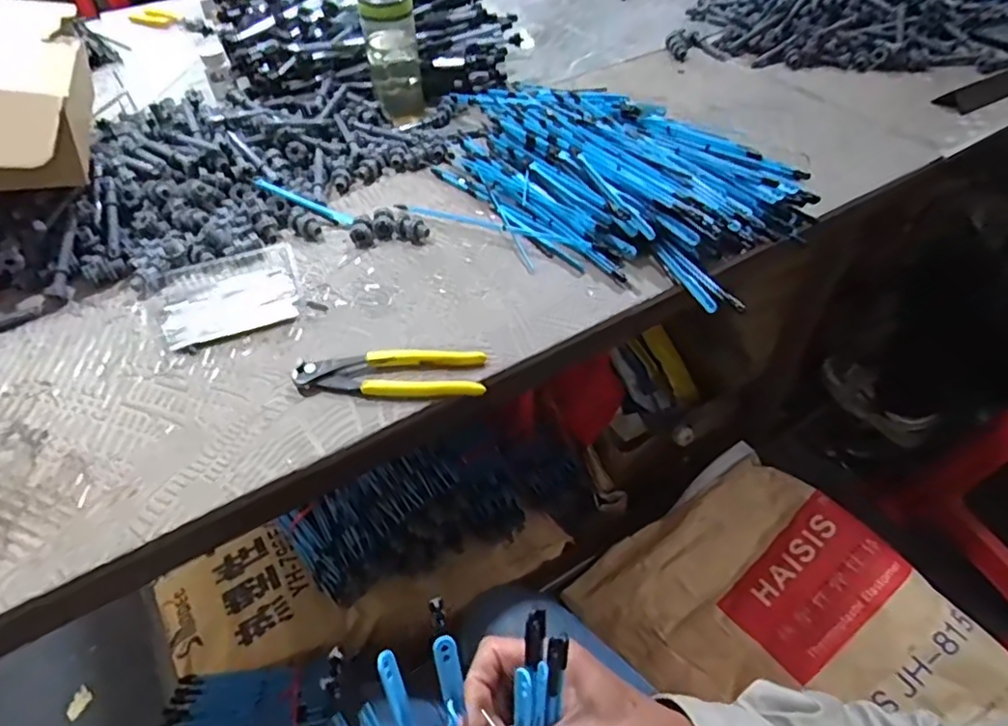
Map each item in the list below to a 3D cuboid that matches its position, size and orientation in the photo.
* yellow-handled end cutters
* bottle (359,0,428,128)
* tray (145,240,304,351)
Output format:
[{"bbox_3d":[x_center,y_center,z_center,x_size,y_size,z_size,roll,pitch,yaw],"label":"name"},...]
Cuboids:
[{"bbox_3d":[-0.101,0.010,0.535,0.165,0.023,0.047,-2,50,4],"label":"yellow-handled end cutters"},{"bbox_3d":[-0.146,-0.414,0.792,0.066,0.182,0.056,-8,50,-1],"label":"bottle"},{"bbox_3d":[-0.283,-0.068,0.614,0.143,0.016,0.107,-19,51,-11],"label":"tray"}]

